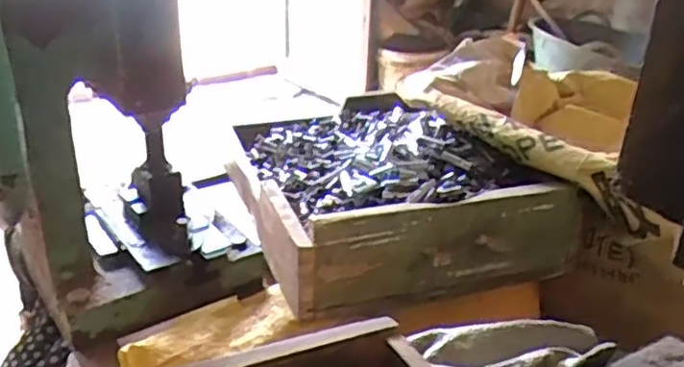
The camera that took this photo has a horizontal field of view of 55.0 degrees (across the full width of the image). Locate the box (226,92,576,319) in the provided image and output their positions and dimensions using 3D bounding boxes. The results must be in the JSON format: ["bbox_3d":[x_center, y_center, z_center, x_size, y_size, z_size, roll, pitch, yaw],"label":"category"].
[{"bbox_3d":[0.027,-0.013,0.890,0.306,0.132,0.466,-6,24,-18],"label":"box"}]

